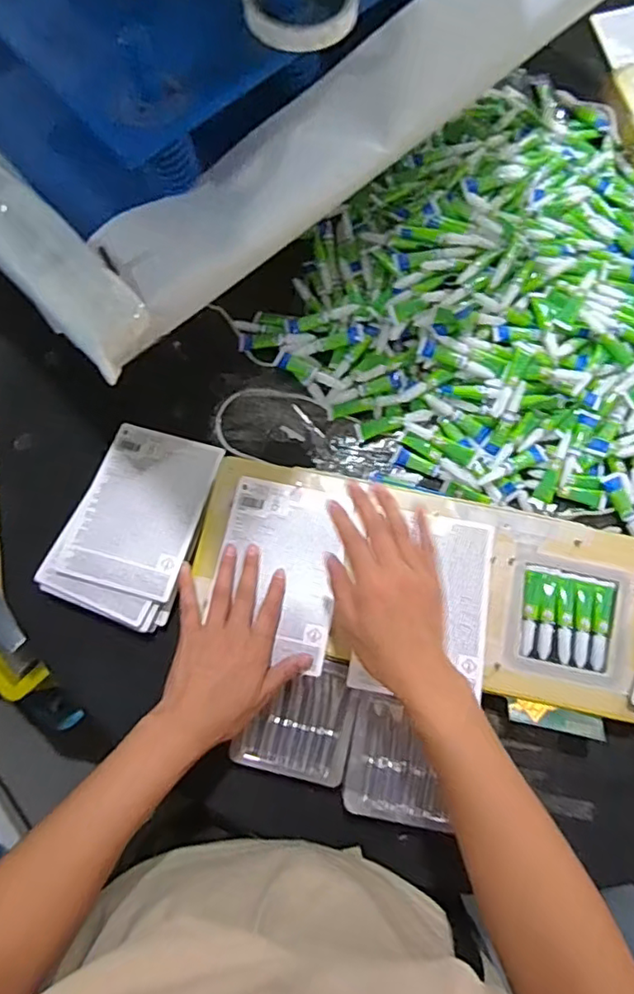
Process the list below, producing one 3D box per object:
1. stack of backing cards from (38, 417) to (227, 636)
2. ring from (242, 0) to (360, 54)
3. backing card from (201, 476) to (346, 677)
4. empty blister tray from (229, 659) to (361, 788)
[{"bbox_3d":[-0.177,0.023,0.589,0.125,0.018,0.191,20,75,6],"label":"stack of backing cards"},{"bbox_3d":[-0.010,-0.391,0.465,0.083,0.024,0.088,0,74,0],"label":"ring"},{"bbox_3d":[-0.035,0.065,0.554,0.112,0.007,0.159,12,72,1],"label":"backing card"},{"bbox_3d":[-0.016,0.200,0.539,0.097,0.017,0.103,13,75,4],"label":"empty blister tray"}]

